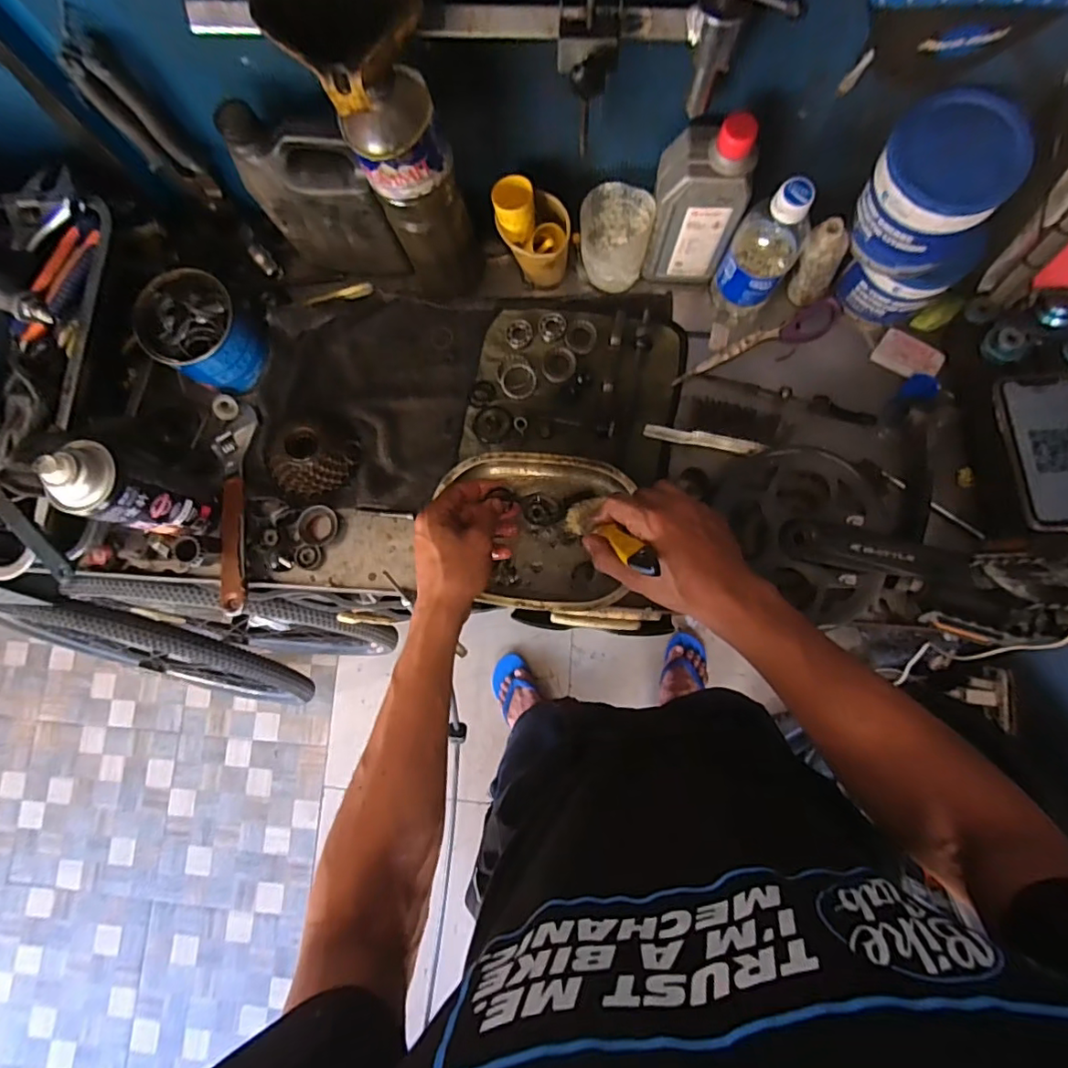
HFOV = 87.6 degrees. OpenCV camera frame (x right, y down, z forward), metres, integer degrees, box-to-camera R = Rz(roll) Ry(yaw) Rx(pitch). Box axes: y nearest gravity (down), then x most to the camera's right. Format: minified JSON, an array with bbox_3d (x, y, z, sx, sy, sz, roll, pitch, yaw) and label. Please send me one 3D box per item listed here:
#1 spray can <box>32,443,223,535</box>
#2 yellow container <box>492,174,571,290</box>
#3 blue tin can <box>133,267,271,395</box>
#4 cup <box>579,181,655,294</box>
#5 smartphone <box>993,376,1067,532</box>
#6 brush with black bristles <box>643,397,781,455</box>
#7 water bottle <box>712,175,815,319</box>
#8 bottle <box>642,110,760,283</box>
[{"bbox_3d":[-0.381,-0.047,0.530,0.067,0.179,0.073,-1,81,4],"label":"spray can"},{"bbox_3d":[0.001,-0.303,0.583,0.069,0.116,0.063,-7,81,3],"label":"yellow container"},{"bbox_3d":[-0.352,-0.214,0.601,0.094,0.095,0.096,-1,81,4],"label":"blue tin can"},{"bbox_3d":[0.084,-0.301,0.584,0.070,0.089,0.069,-1,81,4],"label":"cup"},{"bbox_3d":[0.484,-0.076,0.516,0.082,0.011,0.153,-1,74,4],"label":"smartphone"},{"bbox_3d":[0.190,-0.116,0.590,0.132,0.024,0.045,12,82,5],"label":"brush with black bristles"},{"bbox_3d":[0.221,-0.275,0.544,0.062,0.163,0.060,-1,81,4],"label":"water bottle"},{"bbox_3d":[0.156,-0.317,0.540,0.078,0.167,0.053,4,81,4],"label":"bottle"}]

